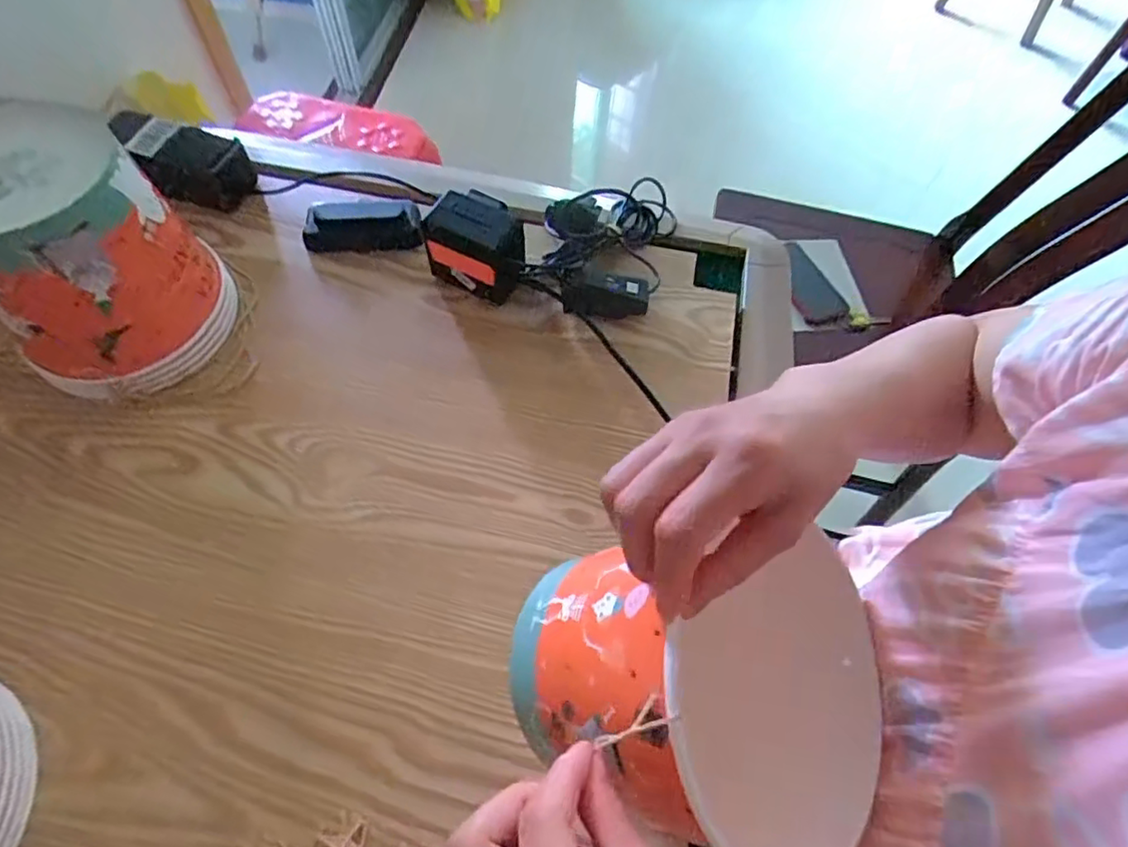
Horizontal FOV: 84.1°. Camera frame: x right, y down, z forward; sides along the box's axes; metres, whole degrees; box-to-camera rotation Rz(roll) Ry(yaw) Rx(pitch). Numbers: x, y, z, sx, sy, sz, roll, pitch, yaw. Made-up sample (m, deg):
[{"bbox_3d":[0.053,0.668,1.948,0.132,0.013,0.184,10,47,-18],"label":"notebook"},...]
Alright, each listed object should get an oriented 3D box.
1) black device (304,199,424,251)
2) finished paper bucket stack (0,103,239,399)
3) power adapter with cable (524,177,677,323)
[{"bbox_3d":[-0.190,-0.189,0.595,0.110,0.025,0.051,-1,60,-4],"label":"black device"},{"bbox_3d":[-0.355,-0.123,0.471,0.152,0.157,0.144,-38,68,-21],"label":"finished paper bucket stack"},{"bbox_3d":[0.040,-0.177,0.585,0.120,0.046,0.172,12,60,4],"label":"power adapter with cable"}]

